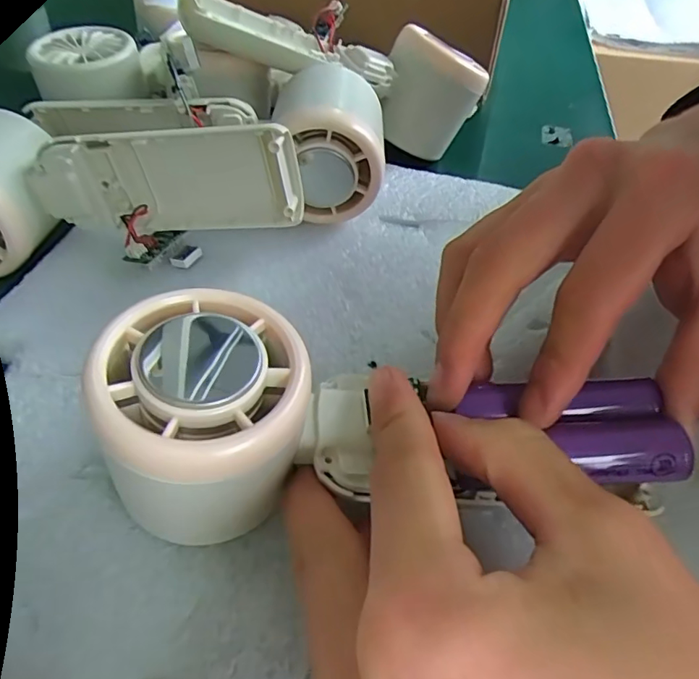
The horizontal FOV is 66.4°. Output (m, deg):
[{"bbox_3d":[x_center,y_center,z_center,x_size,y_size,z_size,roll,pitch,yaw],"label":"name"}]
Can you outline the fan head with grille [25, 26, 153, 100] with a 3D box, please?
[{"bbox_3d":[-0.138,-0.145,0.285,0.040,0.028,0.043,15,49,11],"label":"fan head with grille"}]

